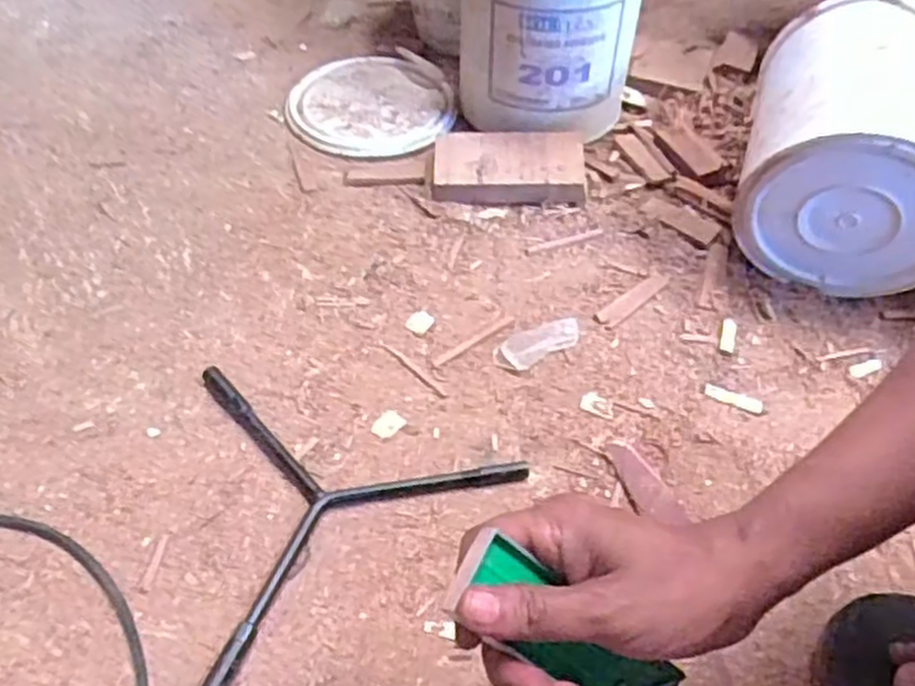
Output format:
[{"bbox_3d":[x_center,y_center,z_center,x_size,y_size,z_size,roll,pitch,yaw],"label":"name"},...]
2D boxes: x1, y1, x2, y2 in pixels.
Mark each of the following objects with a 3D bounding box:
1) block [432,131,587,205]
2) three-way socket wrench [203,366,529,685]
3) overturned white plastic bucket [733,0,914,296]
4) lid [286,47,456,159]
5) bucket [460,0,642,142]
[{"bbox_3d":[0.049,-0.167,0.757,0.142,0.034,0.081,1,49,0],"label":"block"},{"bbox_3d":[-0.113,0.082,0.550,0.245,0.020,0.211,-31,57,-25],"label":"three-way socket wrench"},{"bbox_3d":[0.333,-0.160,0.660,0.173,0.189,0.184,14,50,11],"label":"overturned white plastic bucket"},{"bbox_3d":[-0.092,-0.257,0.841,0.170,0.018,0.178,1,49,-1],"label":"lid"},{"bbox_3d":[0.087,-0.312,0.765,0.161,0.202,0.147,1,49,-1],"label":"bucket"}]

